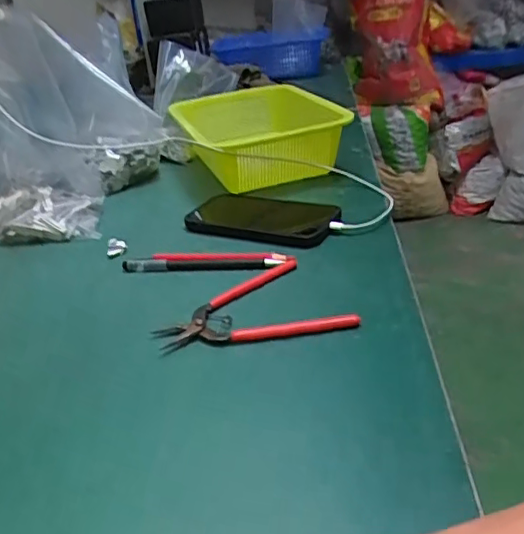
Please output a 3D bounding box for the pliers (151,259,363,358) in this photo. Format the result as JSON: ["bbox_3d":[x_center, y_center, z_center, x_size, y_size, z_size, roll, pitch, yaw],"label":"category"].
[{"bbox_3d":[-0.007,0.026,0.477,0.152,0.011,0.114,-6,28,0],"label":"pliers"}]

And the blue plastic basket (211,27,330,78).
[{"bbox_3d":[0.016,-0.449,1.219,0.232,0.110,0.184,-6,28,0],"label":"blue plastic basket"}]

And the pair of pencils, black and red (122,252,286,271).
[{"bbox_3d":[-0.055,-0.006,0.542,0.154,0.012,0.019,-1,28,9],"label":"pair of pencils, black and red"}]

